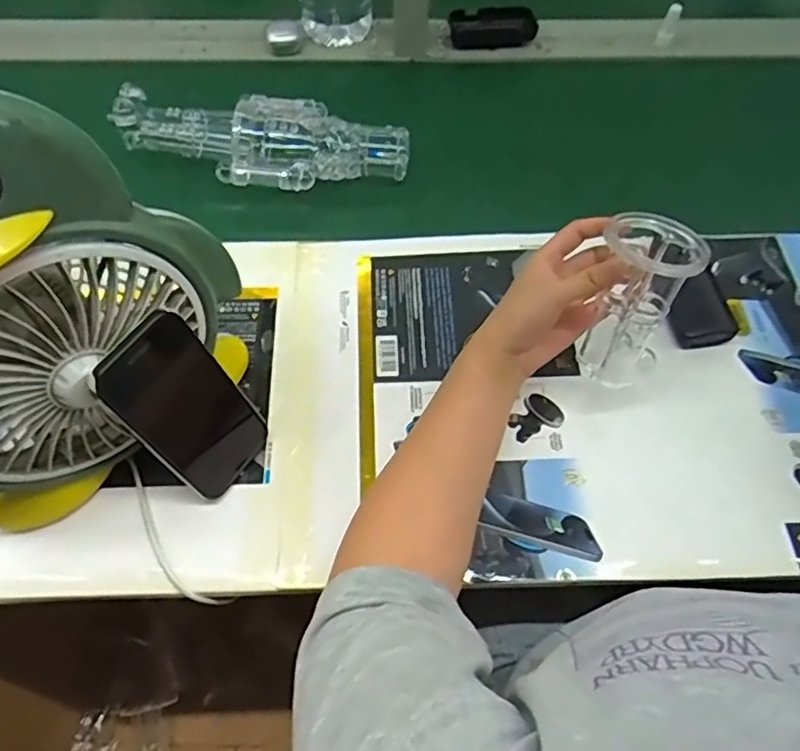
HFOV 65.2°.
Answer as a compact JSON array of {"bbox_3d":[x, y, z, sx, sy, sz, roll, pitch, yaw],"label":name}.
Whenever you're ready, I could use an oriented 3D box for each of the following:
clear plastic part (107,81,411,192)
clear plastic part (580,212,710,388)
[{"bbox_3d":[-0.139,-0.250,0.669,0.290,0.075,0.119,13,61,5],"label":"clear plastic part"},{"bbox_3d":[0.176,-0.051,0.467,0.057,0.132,0.068,-2,46,-5],"label":"clear plastic part"}]

